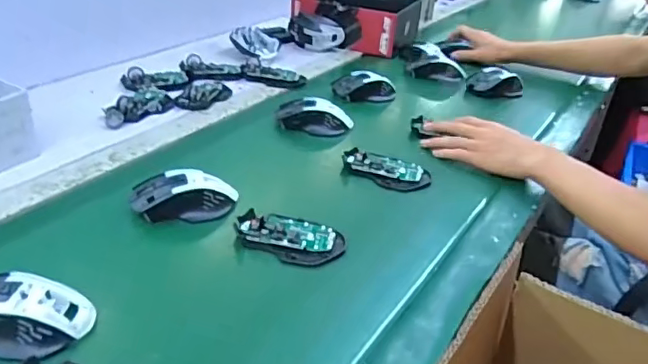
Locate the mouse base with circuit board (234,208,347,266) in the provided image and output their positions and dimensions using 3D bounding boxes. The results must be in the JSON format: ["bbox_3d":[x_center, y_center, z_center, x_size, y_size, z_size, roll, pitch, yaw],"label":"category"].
[{"bbox_3d":[-0.037,0.059,0.599,0.114,0.019,0.065,6,33,3],"label":"mouse base with circuit board"}]

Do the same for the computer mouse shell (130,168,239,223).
[{"bbox_3d":[-0.154,0.014,0.630,0.111,0.032,0.060,-5,34,-14],"label":"computer mouse shell"}]

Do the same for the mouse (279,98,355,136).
[{"bbox_3d":[-0.013,-0.099,0.851,0.109,0.032,0.058,4,33,0],"label":"mouse"}]

